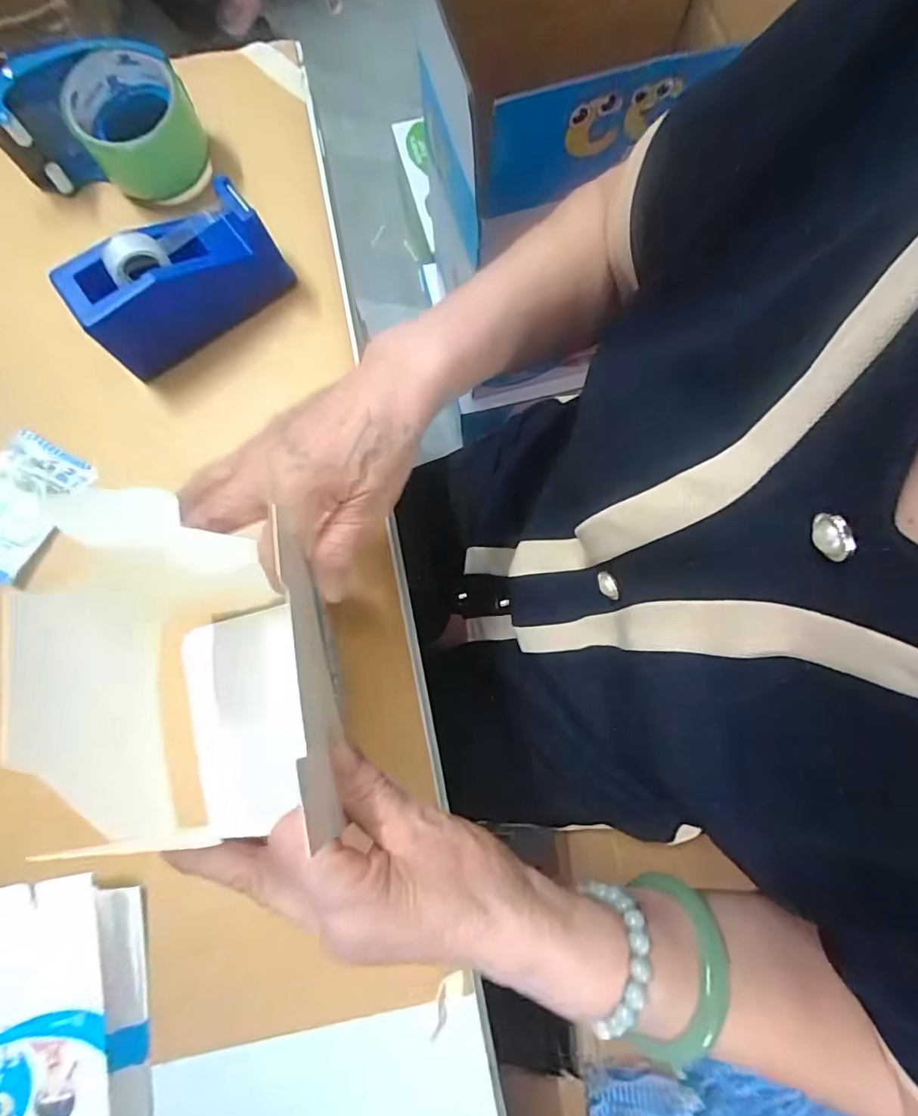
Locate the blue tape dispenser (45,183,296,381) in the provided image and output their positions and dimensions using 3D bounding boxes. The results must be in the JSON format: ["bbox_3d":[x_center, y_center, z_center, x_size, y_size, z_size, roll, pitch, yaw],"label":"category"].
[{"bbox_3d":[-0.210,-0.211,0.383,0.144,0.064,0.055,-37,81,-5],"label":"blue tape dispenser"}]

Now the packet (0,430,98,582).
[{"bbox_3d":[-0.328,-0.043,0.381,0.067,0.013,0.095,27,81,6],"label":"packet"}]

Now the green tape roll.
[{"bbox_3d":[-0.256,-0.346,0.409,0.087,0.056,0.078,-24,80,-3],"label":"green tape roll"}]

